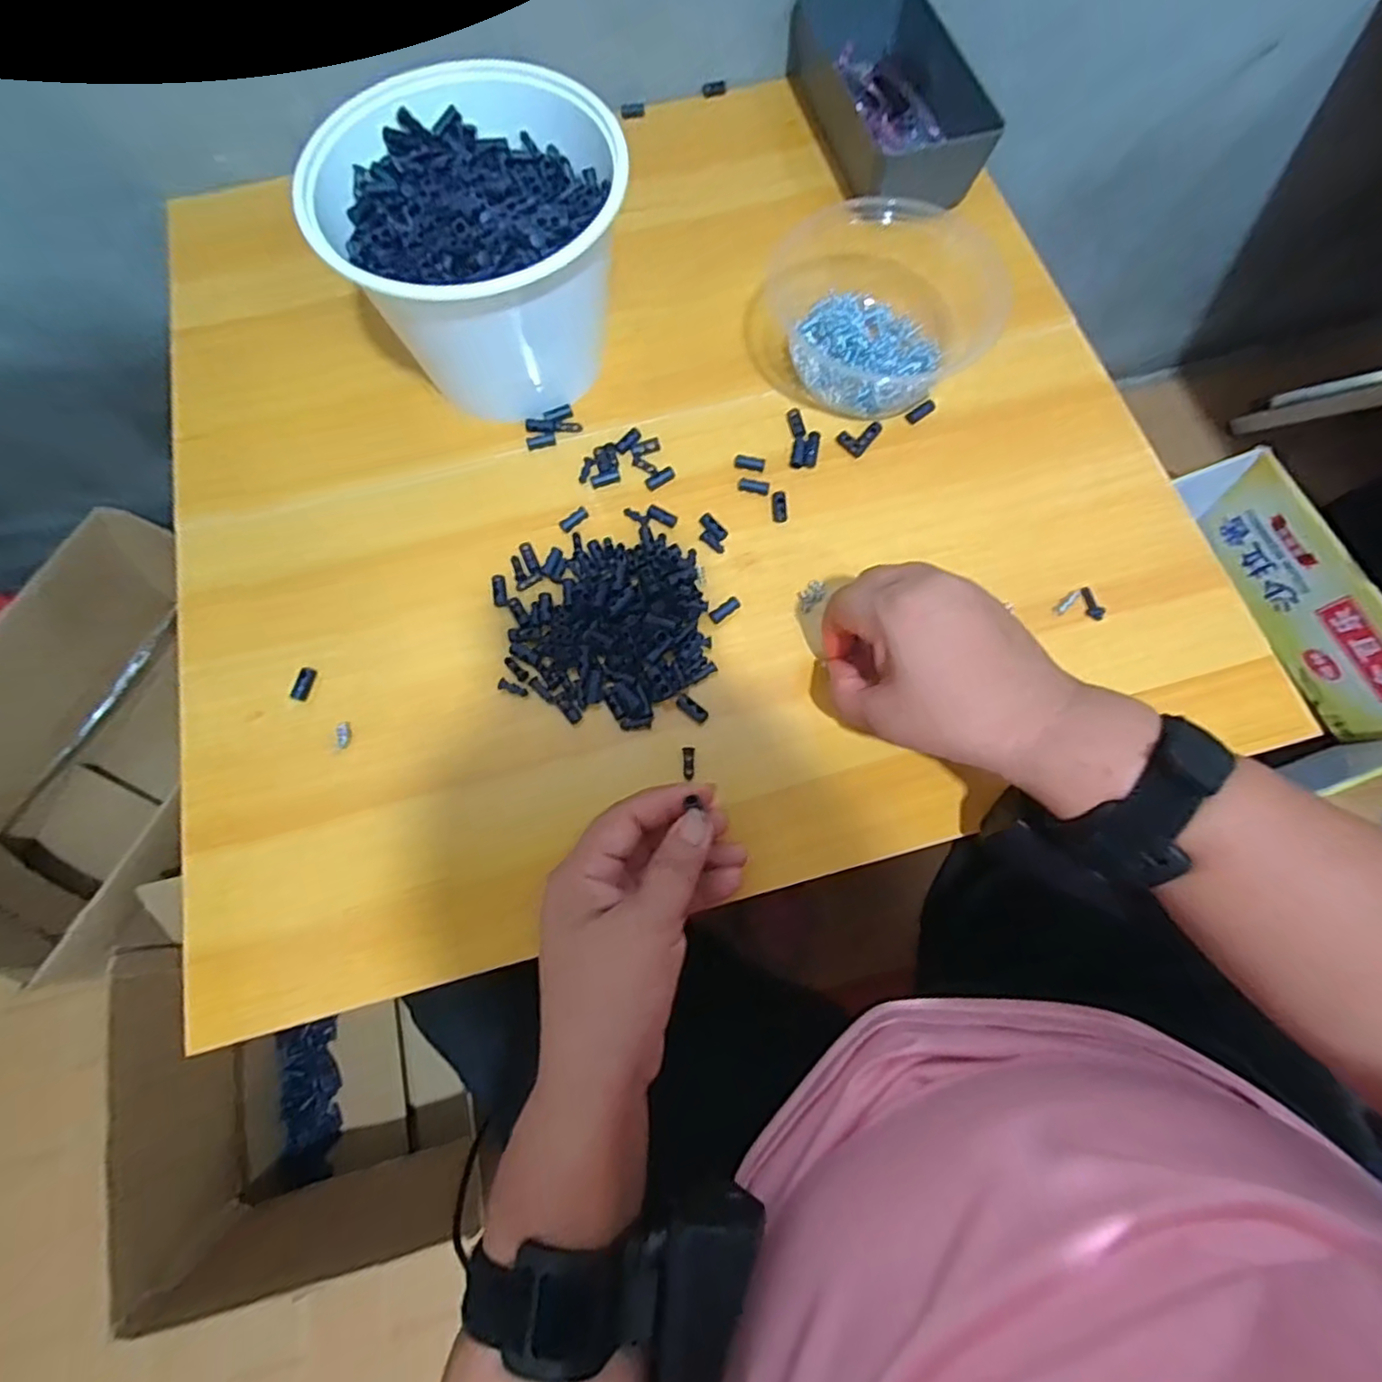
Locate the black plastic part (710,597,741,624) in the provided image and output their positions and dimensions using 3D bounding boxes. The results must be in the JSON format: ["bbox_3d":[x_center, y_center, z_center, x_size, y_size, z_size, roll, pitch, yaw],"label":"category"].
[{"bbox_3d":[0.020,-0.047,0.377,0.019,0.004,0.007,-38,76,-12],"label":"black plastic part"}]

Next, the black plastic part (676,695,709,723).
[{"bbox_3d":[0.001,0.009,0.359,0.019,0.006,0.008,39,76,11],"label":"black plastic part"}]

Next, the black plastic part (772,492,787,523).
[{"bbox_3d":[0.054,-0.112,0.400,0.008,0.004,0.019,-2,72,-1],"label":"black plastic part"}]

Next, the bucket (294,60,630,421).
[{"bbox_3d":[-0.119,-0.253,0.388,0.160,0.111,0.153,0,72,-1],"label":"bucket"}]

